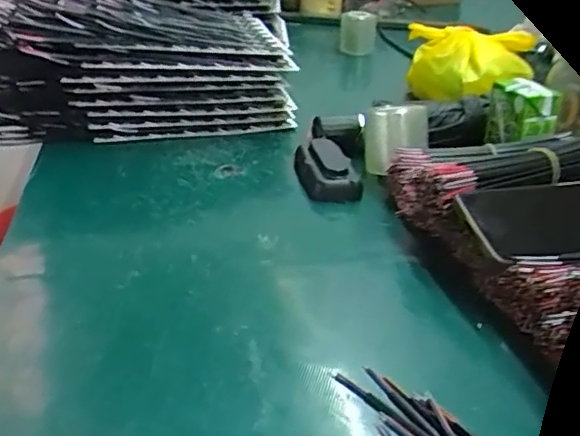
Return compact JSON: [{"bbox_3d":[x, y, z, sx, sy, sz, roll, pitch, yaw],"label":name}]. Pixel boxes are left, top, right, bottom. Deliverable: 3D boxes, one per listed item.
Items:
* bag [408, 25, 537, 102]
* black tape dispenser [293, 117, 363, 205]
[{"bbox_3d":[0.218,-0.184,0.743,0.119,0.080,0.162,0,28,-4],"label":"bag"},{"bbox_3d":[0.040,-0.061,0.638,0.069,0.046,0.134,4,28,3],"label":"black tape dispenser"}]

